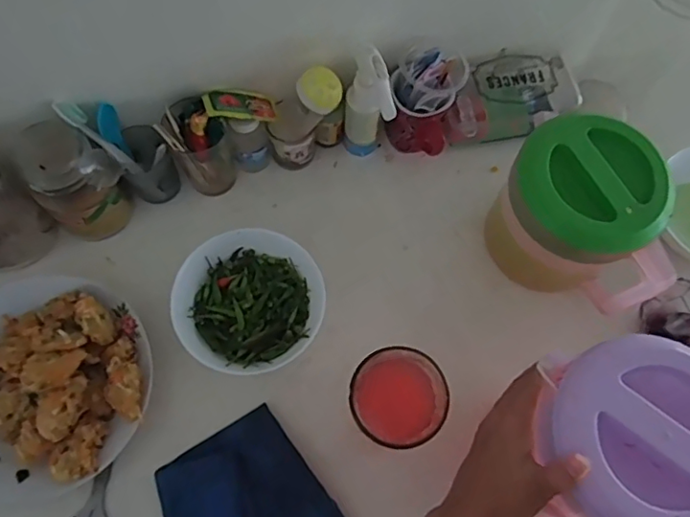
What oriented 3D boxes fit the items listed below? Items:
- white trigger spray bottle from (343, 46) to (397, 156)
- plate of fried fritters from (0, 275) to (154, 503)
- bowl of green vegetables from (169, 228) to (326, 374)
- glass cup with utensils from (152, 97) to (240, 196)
[{"bbox_3d":[0.023,-0.149,0.597,0.038,0.154,0.057,-18,72,-8],"label":"white trigger spray bottle"},{"bbox_3d":[-0.286,0.115,0.533,0.201,0.061,0.190,1,70,-2],"label":"plate of fried fritters"},{"bbox_3d":[-0.095,0.044,0.579,0.143,0.039,0.139,1,70,-2],"label":"bowl of green vegetables"},{"bbox_3d":[-0.149,-0.111,0.599,0.055,0.117,0.054,1,70,-2],"label":"glass cup with utensils"}]

